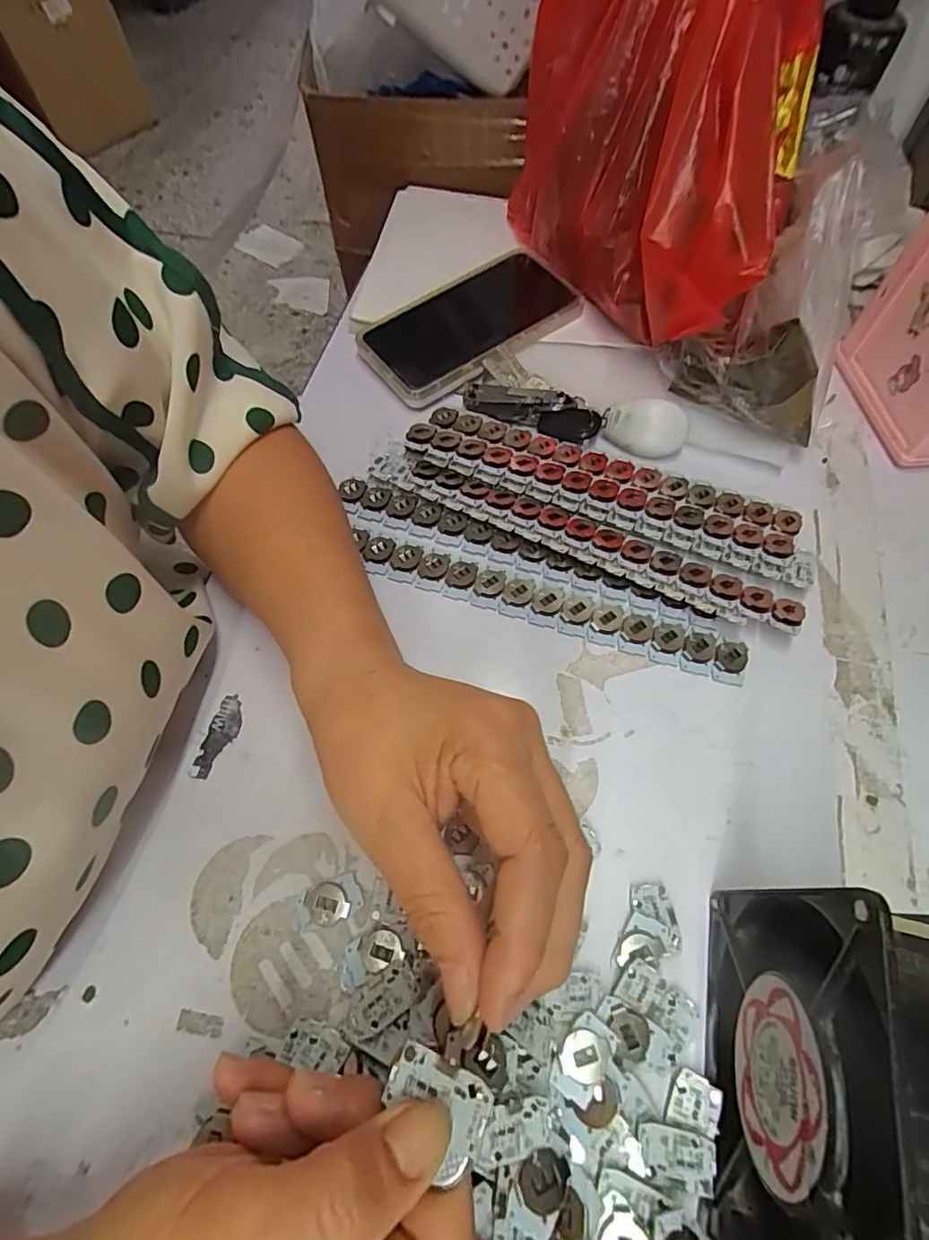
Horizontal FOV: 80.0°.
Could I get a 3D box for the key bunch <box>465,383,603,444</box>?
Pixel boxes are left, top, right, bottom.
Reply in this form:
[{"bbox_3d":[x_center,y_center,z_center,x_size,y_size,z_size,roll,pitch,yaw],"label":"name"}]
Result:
[{"bbox_3d":[0.045,-0.147,0.387,0.100,0.015,0.032,20,66,9],"label":"key bunch"}]

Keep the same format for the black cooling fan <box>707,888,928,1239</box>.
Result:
[{"bbox_3d":[0.122,0.157,0.182,0.043,0.114,0.124,12,65,5],"label":"black cooling fan"}]

